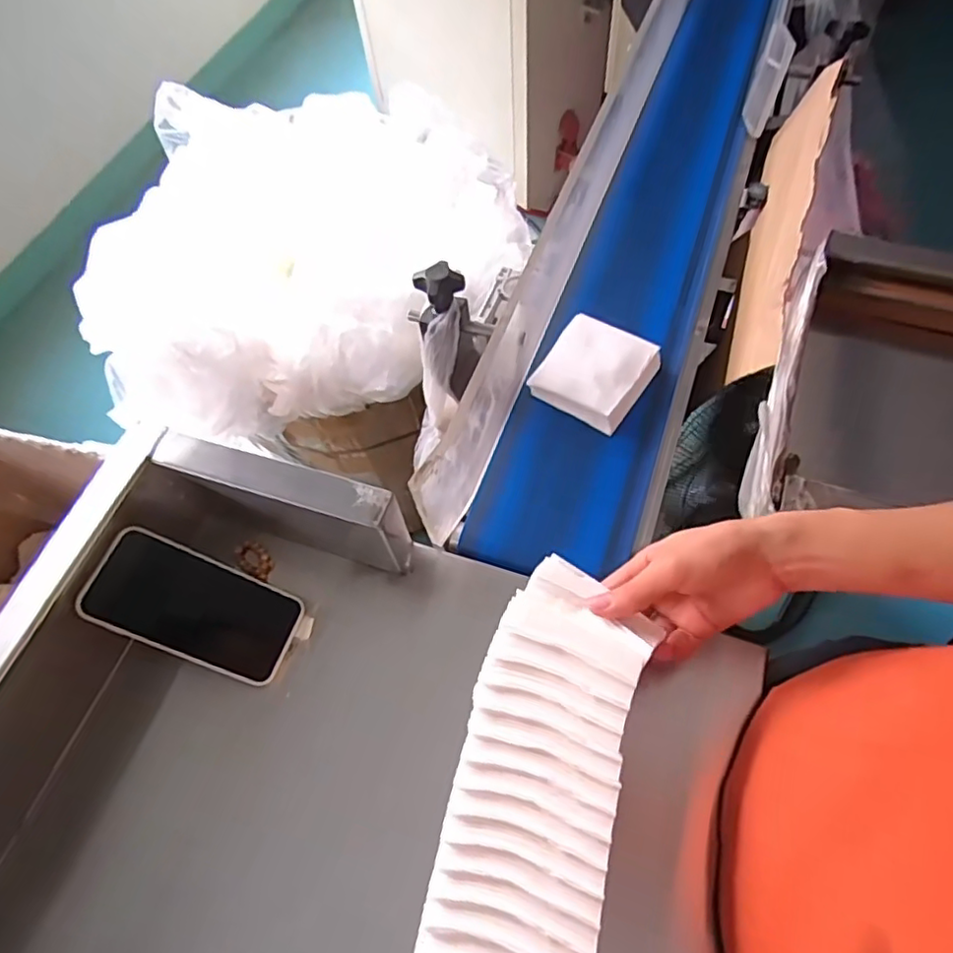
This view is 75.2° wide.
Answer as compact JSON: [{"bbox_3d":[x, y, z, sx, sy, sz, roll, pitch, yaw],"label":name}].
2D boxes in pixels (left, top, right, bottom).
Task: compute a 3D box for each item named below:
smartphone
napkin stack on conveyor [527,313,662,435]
[{"bbox_3d":[-0.217,0.102,0.483,0.151,0.013,0.075,30,62,-19],"label":"smartphone"},{"bbox_3d":[0.115,-0.102,0.596,0.096,0.025,0.097,32,68,19],"label":"napkin stack on conveyor"}]

